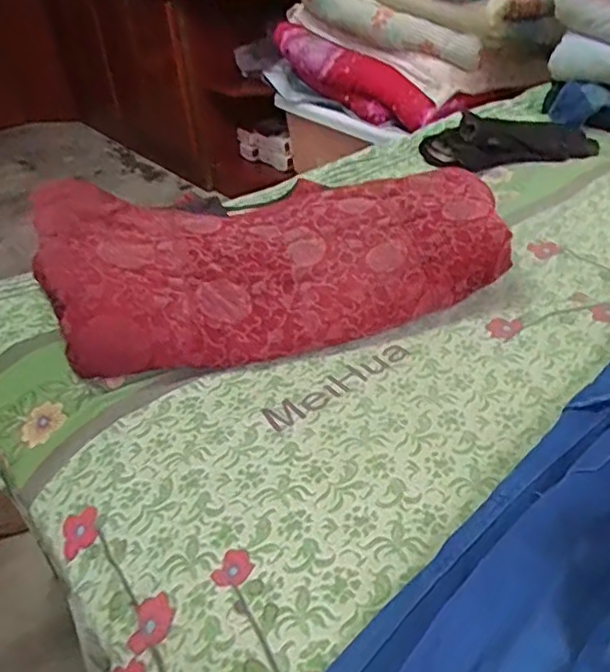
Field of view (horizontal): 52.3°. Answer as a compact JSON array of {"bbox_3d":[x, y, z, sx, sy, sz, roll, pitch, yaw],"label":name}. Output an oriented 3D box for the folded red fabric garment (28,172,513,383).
[{"bbox_3d":[-0.033,-0.095,0.708,0.515,0.112,0.252,-14,36,-10],"label":"folded red fabric garment"}]

